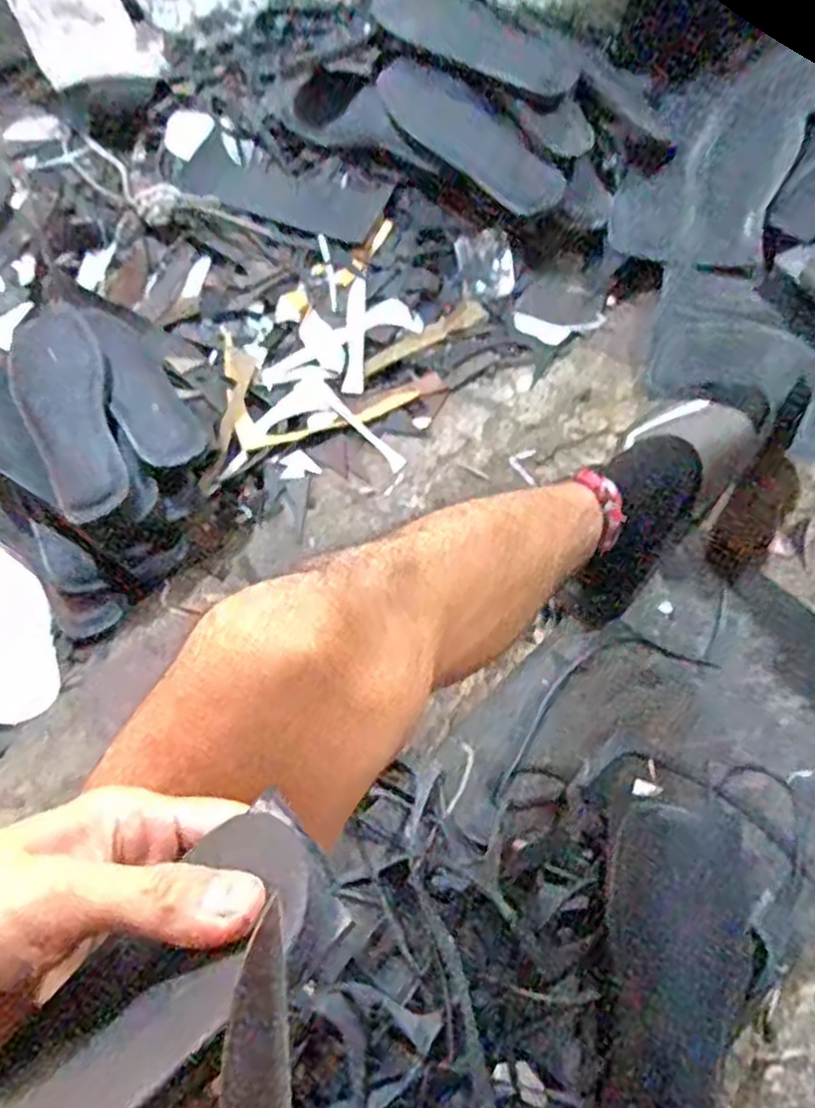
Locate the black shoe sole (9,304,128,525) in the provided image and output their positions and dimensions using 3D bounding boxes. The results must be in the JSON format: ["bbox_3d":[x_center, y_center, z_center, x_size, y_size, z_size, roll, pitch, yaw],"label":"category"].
[{"bbox_3d":[-0.330,-0.141,0.728,0.084,0.016,0.242,-17,67,-6],"label":"black shoe sole"}]

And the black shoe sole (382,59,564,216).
[{"bbox_3d":[0.068,-0.481,0.870,0.261,0.011,0.074,41,89,9],"label":"black shoe sole"}]

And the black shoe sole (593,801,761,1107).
[{"bbox_3d":[0.187,0.314,0.527,0.104,0.018,0.263,11,67,6],"label":"black shoe sole"}]

